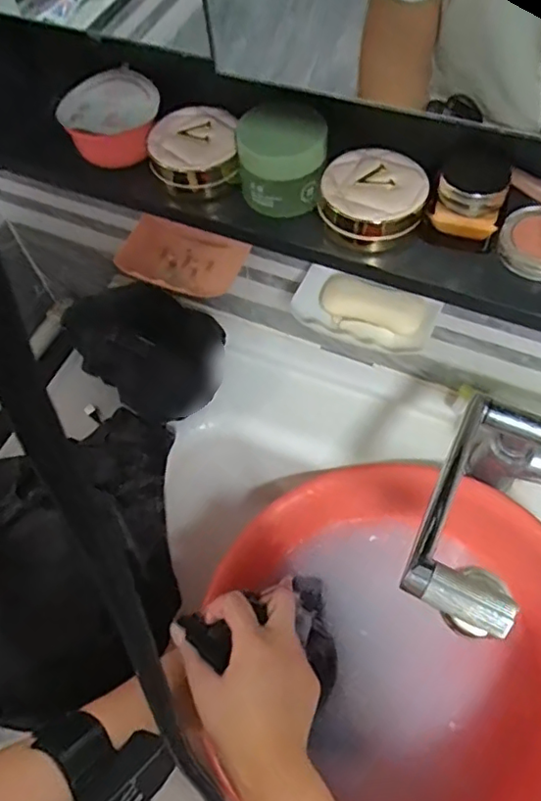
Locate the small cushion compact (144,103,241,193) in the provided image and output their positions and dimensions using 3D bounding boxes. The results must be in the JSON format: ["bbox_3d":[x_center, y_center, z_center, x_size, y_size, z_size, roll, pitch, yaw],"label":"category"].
[{"bbox_3d":[-0.059,-0.197,0.460,0.067,0.030,0.068,-5,60,2],"label":"small cushion compact"}]

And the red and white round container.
[{"bbox_3d":[-0.128,-0.232,0.477,0.075,0.041,0.080,-2,60,3],"label":"red and white round container"}]

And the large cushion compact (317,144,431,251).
[{"bbox_3d":[0.073,-0.145,0.423,0.070,0.039,0.066,-2,60,3],"label":"large cushion compact"}]

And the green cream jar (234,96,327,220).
[{"bbox_3d":[0.008,-0.174,0.426,0.061,0.055,0.056,-2,60,3],"label":"green cream jar"}]

